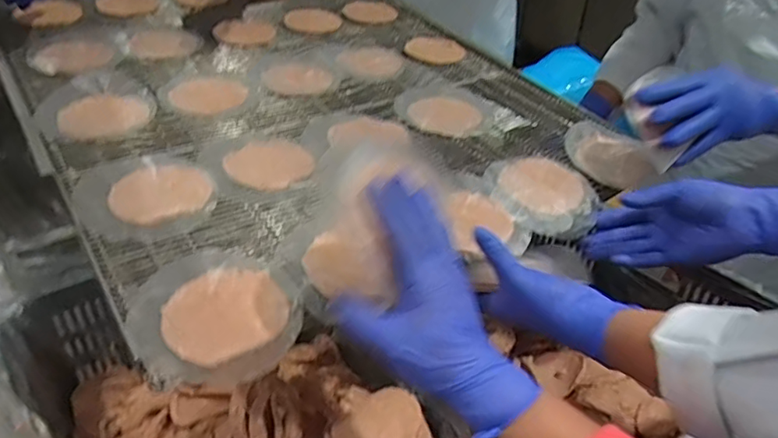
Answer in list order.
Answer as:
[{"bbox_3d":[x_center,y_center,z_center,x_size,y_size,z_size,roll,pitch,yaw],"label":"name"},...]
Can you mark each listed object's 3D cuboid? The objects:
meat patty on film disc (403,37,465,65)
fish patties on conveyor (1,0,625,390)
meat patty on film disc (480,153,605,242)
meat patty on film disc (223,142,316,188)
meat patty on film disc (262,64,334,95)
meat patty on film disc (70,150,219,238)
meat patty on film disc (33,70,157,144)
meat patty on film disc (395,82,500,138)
[{"bbox_3d":[0.069,-0.258,0.871,0.086,0.008,0.074,-16,44,-27],"label":"meat patty on film disc"},{"bbox_3d":[-0.121,-0.177,0.748,0.593,0.030,0.749,-19,45,-30],"label":"fish patties on conveyor"},{"bbox_3d":[0.162,-0.031,0.608,0.114,0.010,0.120,30,43,26],"label":"meat patty on film disc"},{"bbox_3d":[-0.122,-0.057,0.600,0.087,0.007,0.072,-28,50,-36],"label":"meat patty on film disc"},{"bbox_3d":[-0.119,-0.182,0.752,0.086,0.012,0.060,-3,39,-14],"label":"meat patty on film disc"},{"bbox_3d":[-0.229,-0.028,0.542,0.116,0.013,0.124,5,38,-4],"label":"meat patty on film disc"},{"bbox_3d":[-0.321,-0.124,0.638,0.119,0.039,0.096,-26,49,-35],"label":"meat patty on film disc"},{"bbox_3d":[0.071,-0.140,0.726,0.124,0.009,0.119,11,38,4],"label":"meat patty on film disc"}]

